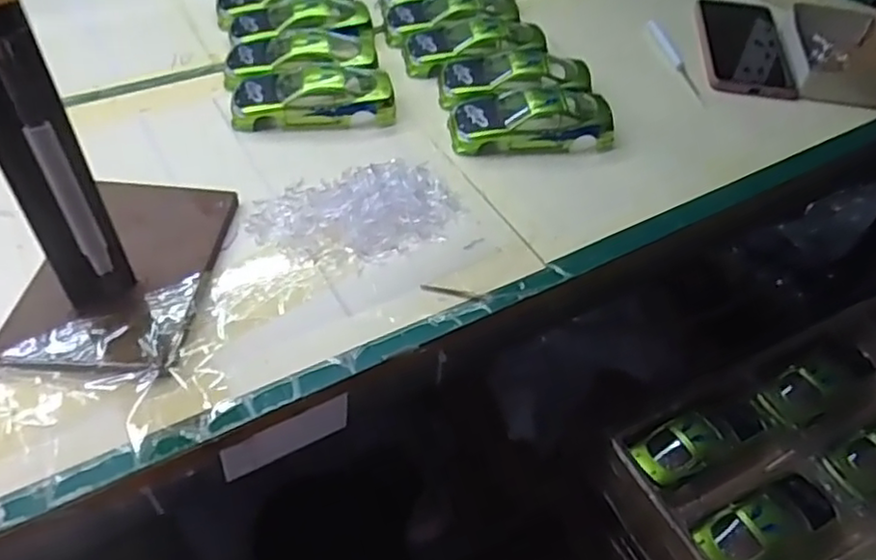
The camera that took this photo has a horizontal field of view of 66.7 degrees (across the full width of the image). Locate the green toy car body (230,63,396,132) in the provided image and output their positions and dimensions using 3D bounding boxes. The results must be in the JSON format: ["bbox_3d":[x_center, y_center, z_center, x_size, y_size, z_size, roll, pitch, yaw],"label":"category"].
[{"bbox_3d":[-0.103,-0.155,0.544,0.127,0.037,0.063,-7,50,-11],"label":"green toy car body"}]

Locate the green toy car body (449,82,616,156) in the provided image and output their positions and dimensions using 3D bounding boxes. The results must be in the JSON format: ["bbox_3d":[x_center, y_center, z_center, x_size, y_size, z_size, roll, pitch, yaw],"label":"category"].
[{"bbox_3d":[0.075,-0.134,0.539,0.129,0.036,0.062,-3,49,-8],"label":"green toy car body"}]

